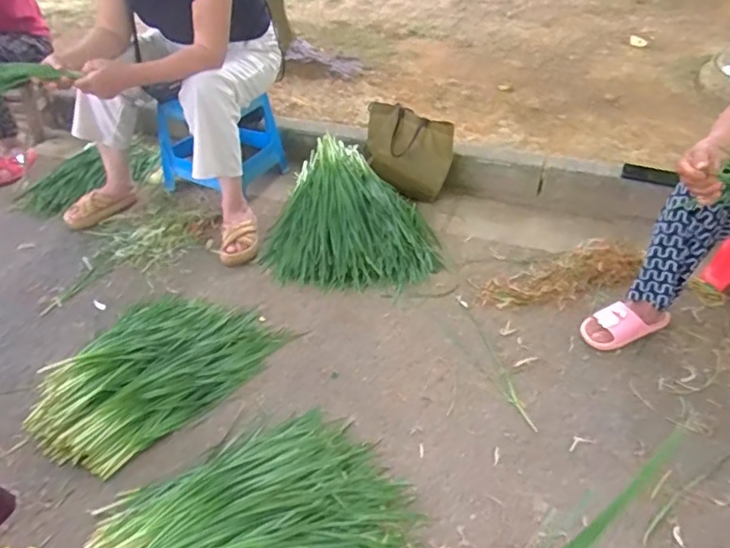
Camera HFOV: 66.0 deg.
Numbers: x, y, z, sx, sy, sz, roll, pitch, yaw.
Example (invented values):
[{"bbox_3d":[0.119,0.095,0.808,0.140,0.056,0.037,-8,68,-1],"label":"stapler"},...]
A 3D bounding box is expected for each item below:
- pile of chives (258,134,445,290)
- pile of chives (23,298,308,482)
[{"bbox_3d":[-0.026,-0.185,1.571,0.486,0.203,0.450,6,41,10],"label":"pile of chives"},{"bbox_3d":[-0.478,0.159,1.223,0.388,0.139,0.521,26,48,30],"label":"pile of chives"}]

